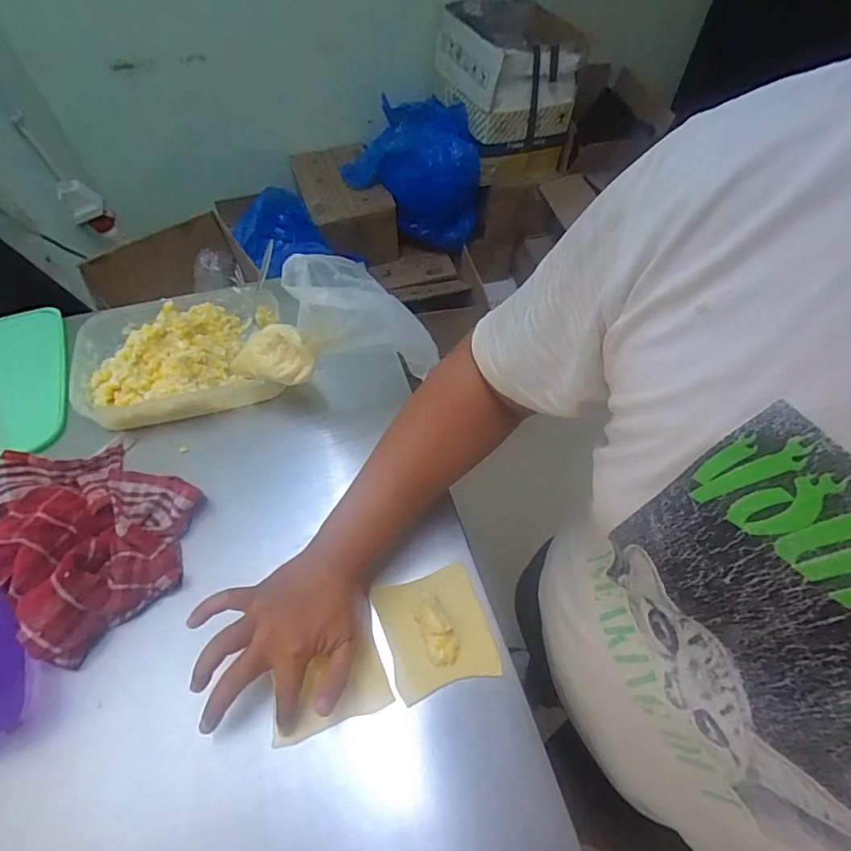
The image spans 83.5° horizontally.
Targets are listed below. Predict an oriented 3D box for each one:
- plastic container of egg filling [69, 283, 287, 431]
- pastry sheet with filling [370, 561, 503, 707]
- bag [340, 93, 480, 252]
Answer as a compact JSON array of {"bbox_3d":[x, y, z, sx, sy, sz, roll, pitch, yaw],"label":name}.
[{"bbox_3d":[-0.321,-0.090,0.626,0.249,0.062,0.174,-9,58,-7],"label":"plastic container of egg filling"},{"bbox_3d":[0.010,0.196,0.465,0.099,0.017,0.106,-15,59,-11],"label":"pastry sheet with filling"},{"bbox_3d":[-0.042,-0.797,1.546,0.400,0.356,0.258,-5,58,-5],"label":"bag"}]

